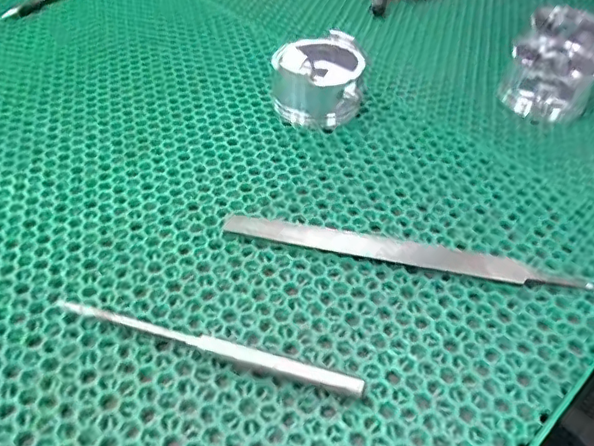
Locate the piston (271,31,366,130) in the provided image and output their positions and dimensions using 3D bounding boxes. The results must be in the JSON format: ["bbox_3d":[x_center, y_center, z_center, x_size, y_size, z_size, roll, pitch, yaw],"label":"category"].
[{"bbox_3d":[0.019,-0.125,0.492,0.078,0.052,0.075,7,45,4],"label":"piston"}]

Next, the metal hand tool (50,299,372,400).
[{"bbox_3d":[-0.052,0.070,0.319,0.181,0.012,0.010,13,46,10],"label":"metal hand tool"}]

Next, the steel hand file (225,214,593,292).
[{"bbox_3d":[0.070,0.019,0.377,0.238,0.009,0.021,11,46,8],"label":"steel hand file"}]

